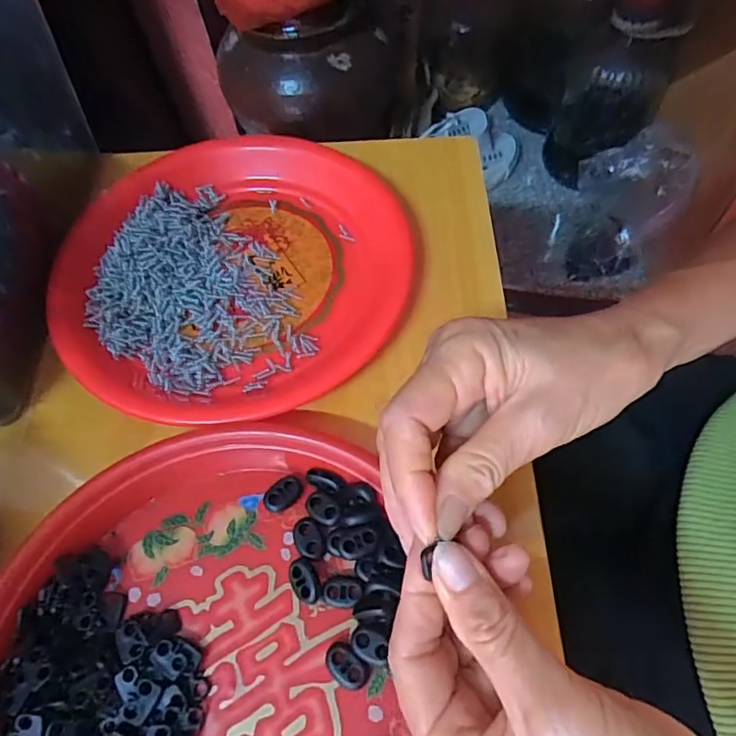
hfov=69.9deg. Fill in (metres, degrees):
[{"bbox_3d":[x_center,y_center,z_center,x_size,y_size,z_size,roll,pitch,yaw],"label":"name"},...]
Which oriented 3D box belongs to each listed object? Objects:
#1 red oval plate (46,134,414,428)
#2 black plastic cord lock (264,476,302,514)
[{"bbox_3d":[-0.090,-0.071,0.356,0.229,0.022,0.231,37,70,21],"label":"red oval plate"},{"bbox_3d":[-0.046,0.068,0.285,0.022,0.004,0.015,-32,64,-13],"label":"black plastic cord lock"}]

